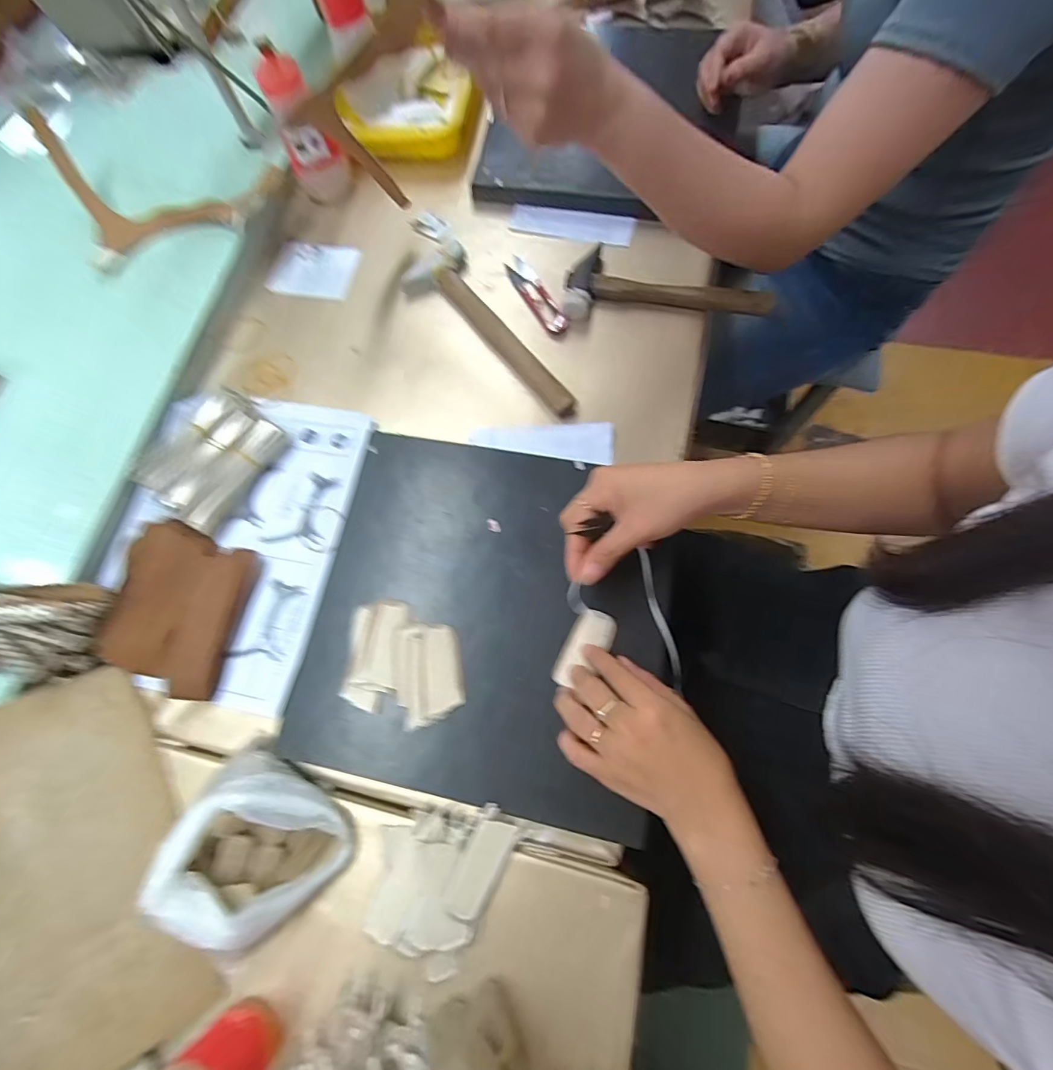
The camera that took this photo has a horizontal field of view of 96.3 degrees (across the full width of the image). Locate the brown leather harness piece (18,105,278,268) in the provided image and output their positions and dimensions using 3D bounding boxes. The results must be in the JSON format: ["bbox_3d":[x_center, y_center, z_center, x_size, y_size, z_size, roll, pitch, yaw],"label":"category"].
[{"bbox_3d":[-0.423,-0.373,0.530,0.256,0.081,0.138,9,72,5],"label":"brown leather harness piece"}]

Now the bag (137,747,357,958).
[{"bbox_3d":[-0.207,0.238,0.355,0.121,0.056,0.105,32,75,12],"label":"bag"}]

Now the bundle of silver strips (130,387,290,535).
[{"bbox_3d":[-0.316,-0.079,0.477,0.099,0.032,0.124,32,75,12],"label":"bundle of silver strips"}]

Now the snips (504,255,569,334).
[{"bbox_3d":[0.009,-0.271,0.527,0.027,0.009,0.118,-24,72,-6],"label":"snips"}]

